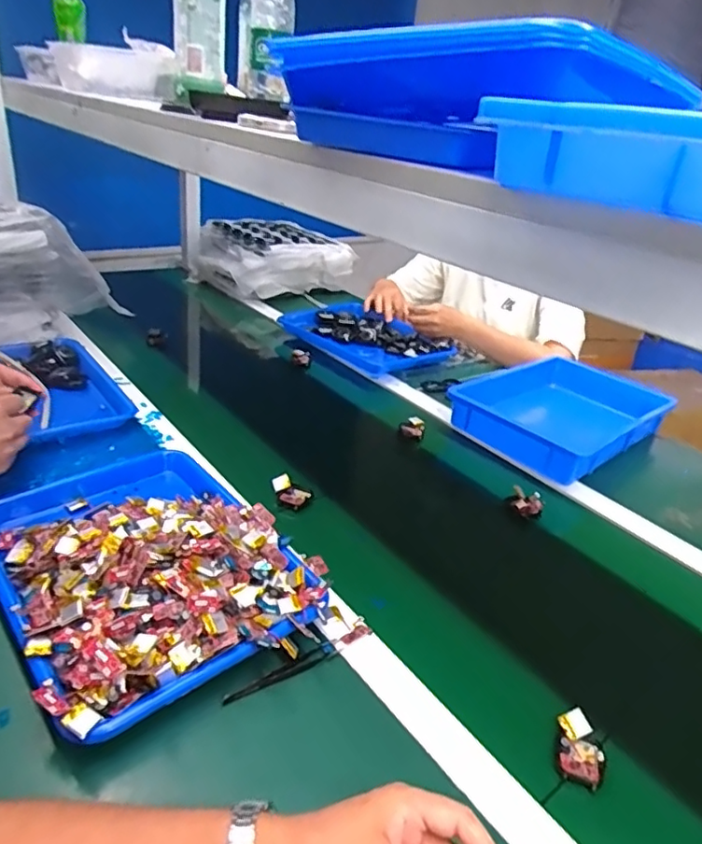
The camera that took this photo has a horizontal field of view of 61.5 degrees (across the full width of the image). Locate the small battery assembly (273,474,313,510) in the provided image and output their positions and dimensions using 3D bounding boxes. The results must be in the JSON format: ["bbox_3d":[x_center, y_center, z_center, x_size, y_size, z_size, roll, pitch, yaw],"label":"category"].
[{"bbox_3d":[-0.078,0.088,0.763,0.046,0.025,0.033,17,30,18],"label":"small battery assembly"}]

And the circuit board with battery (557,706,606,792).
[{"bbox_3d":[0.190,0.268,0.488,0.037,0.018,0.057,16,29,17],"label":"circuit board with battery"}]

